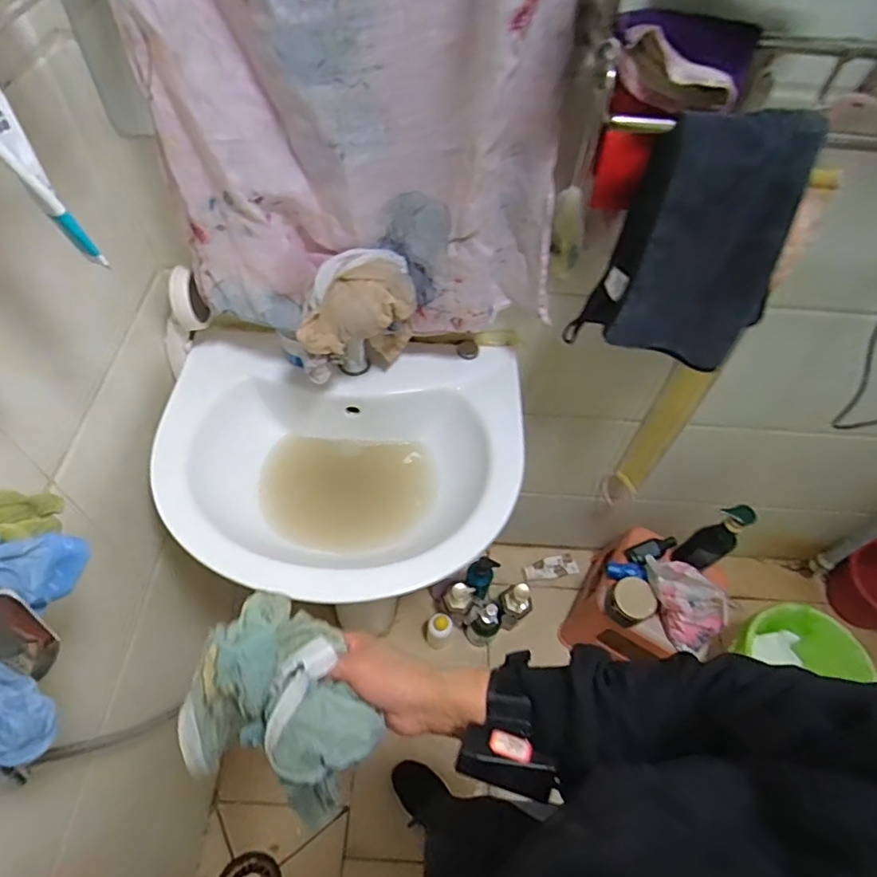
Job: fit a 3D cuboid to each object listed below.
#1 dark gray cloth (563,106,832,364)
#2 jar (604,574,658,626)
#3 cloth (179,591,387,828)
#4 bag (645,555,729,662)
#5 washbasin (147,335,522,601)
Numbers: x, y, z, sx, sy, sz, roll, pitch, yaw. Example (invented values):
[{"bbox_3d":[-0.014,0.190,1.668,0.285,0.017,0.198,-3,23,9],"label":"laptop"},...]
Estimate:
[{"bbox_3d":[0.305,-0.212,0.646,0.198,0.270,0.078,10,55,3],"label":"dark gray cloth"},{"bbox_3d":[0.413,0.348,1.213,0.085,0.102,0.098,-32,63,-23],"label":"jar"},{"bbox_3d":[-0.120,0.209,0.454,0.141,0.069,0.133,24,57,13],"label":"cloth"},{"bbox_3d":[0.502,0.327,1.172,0.080,0.190,0.196,-23,60,-18],"label":"bag"},{"bbox_3d":[-0.142,0.037,0.896,0.541,0.153,0.384,0,55,-4],"label":"washbasin"}]

